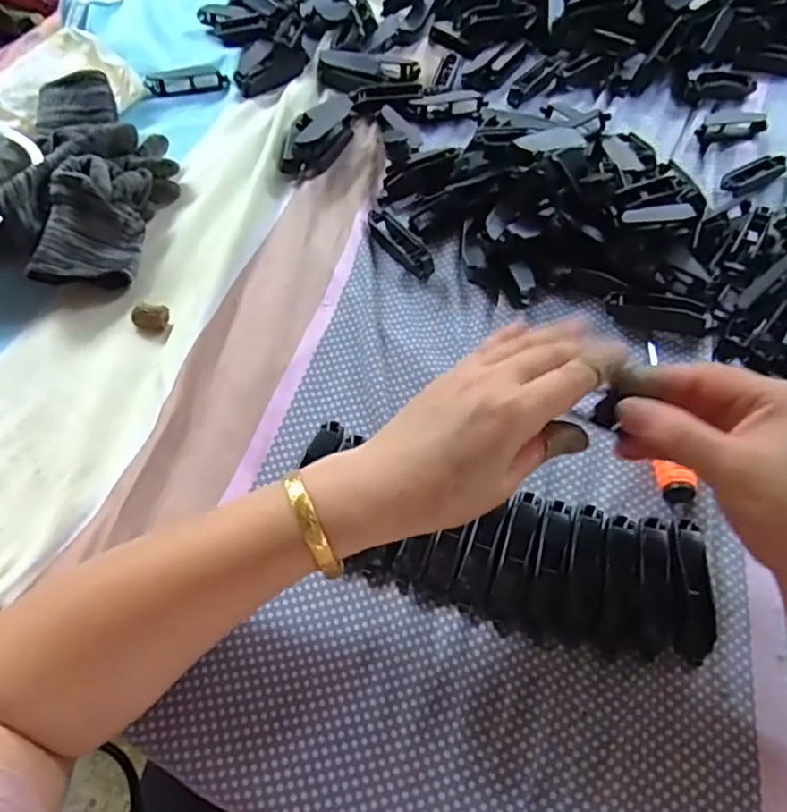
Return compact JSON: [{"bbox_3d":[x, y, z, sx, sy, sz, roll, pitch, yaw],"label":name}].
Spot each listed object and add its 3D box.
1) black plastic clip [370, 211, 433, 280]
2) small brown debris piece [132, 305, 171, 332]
[{"bbox_3d":[0.006,-0.125,0.477,0.018,0.013,0.073,-32,63,-18],"label":"black plastic clip"},{"bbox_3d":[-0.173,-0.064,0.444,0.025,0.013,0.015,11,59,7],"label":"small brown debris piece"}]

